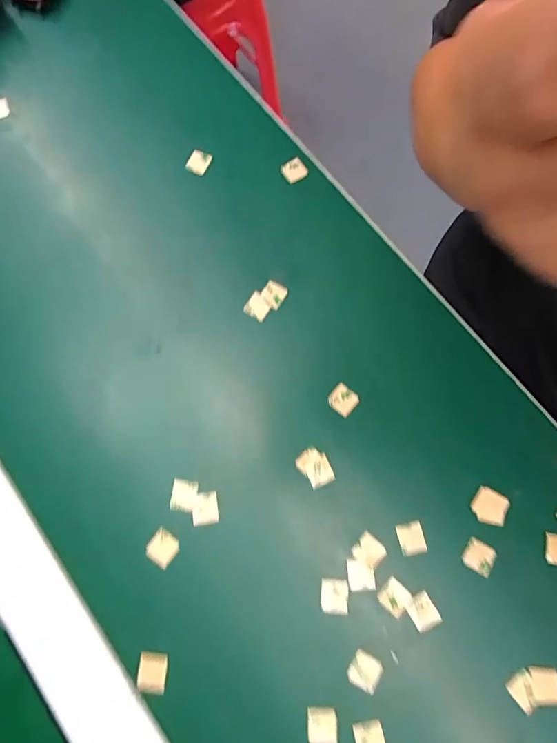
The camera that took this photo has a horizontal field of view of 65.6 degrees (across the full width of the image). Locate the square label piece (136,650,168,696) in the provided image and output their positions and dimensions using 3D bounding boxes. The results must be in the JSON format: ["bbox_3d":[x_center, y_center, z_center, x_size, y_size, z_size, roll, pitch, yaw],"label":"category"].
[{"bbox_3d":[-0.071,0.171,0.245,0.017,0.004,0.020,2,73,6],"label":"square label piece"}]

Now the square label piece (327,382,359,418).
[{"bbox_3d":[0.042,0.018,0.282,0.018,0.004,0.017,39,81,8],"label":"square label piece"}]

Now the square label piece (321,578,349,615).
[{"bbox_3d":[0.033,0.133,0.257,0.016,0.006,0.019,3,79,1],"label":"square label piece"}]

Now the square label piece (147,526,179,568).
[{"bbox_3d":[-0.070,0.106,0.261,0.018,0.004,0.017,32,70,15],"label":"square label piece"}]

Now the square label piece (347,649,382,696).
[{"bbox_3d":[0.049,0.171,0.247,0.017,0.006,0.016,28,80,6],"label":"square label piece"}]

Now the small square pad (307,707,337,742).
[{"bbox_3d":[0.024,0.197,0.237,0.016,0.004,0.018,0,79,0],"label":"small square pad"}]

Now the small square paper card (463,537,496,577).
[{"bbox_3d":[0.121,0.111,0.260,0.017,0.004,0.017,33,81,7],"label":"small square paper card"}]

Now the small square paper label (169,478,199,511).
[{"bbox_3d":[-0.059,0.077,0.268,0.015,0.004,0.019,10,78,4],"label":"small square paper label"}]

